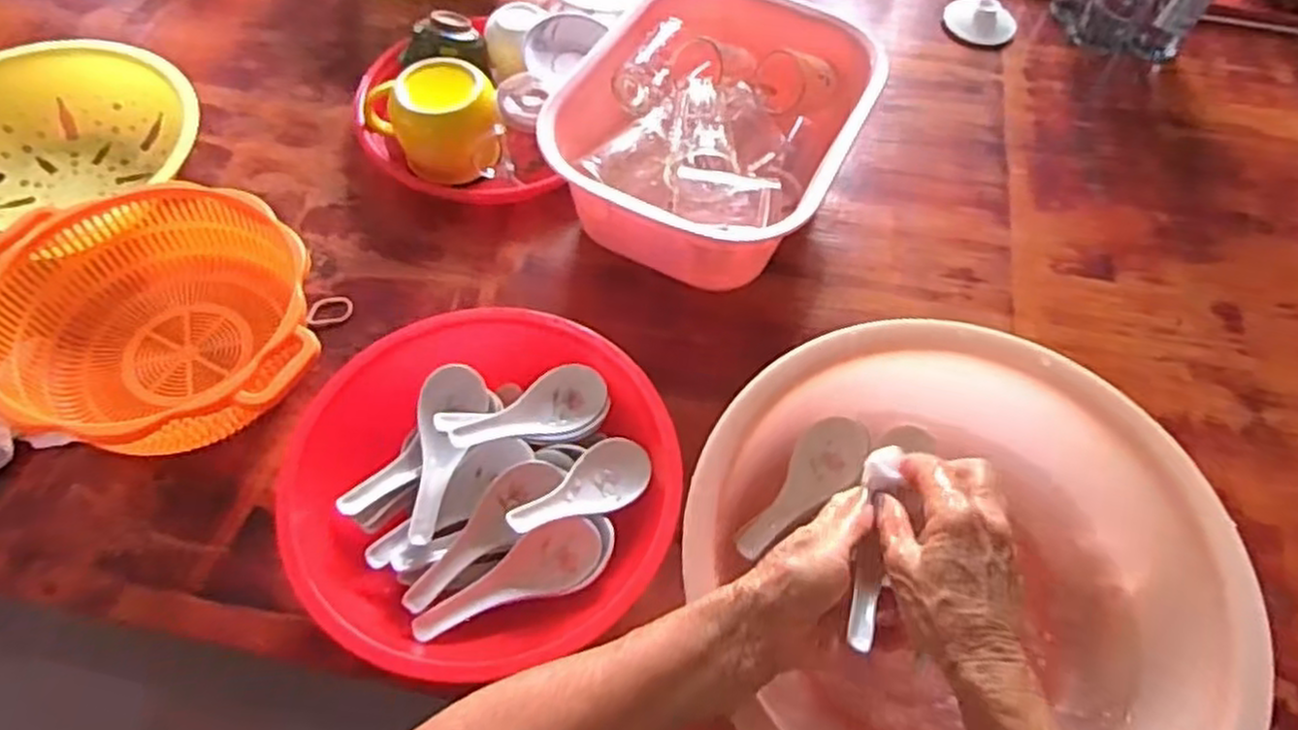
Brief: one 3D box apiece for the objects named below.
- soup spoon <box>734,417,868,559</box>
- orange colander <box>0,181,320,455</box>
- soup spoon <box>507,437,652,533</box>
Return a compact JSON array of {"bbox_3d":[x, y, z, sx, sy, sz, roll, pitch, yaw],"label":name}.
[{"bbox_3d":[0.109,0.089,0.532,0.047,0.025,0.117,31,63,16],"label":"soup spoon"},{"bbox_3d":[-0.365,-0.027,0.585,0.246,0.079,0.215,37,64,19],"label":"orange colander"},{"bbox_3d":[-0.043,0.083,0.507,0.047,0.024,0.128,39,32,20],"label":"soup spoon"}]

